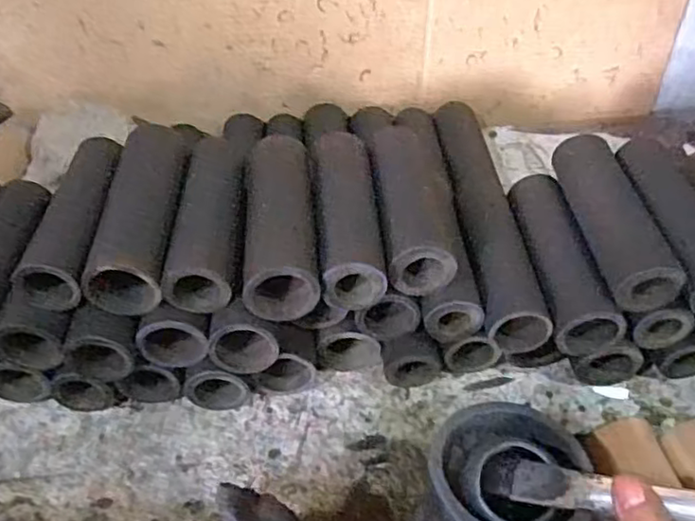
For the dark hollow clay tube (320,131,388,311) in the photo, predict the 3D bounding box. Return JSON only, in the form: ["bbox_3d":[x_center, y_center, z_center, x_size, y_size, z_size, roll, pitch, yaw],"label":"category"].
[{"bbox_3d":[0.005,-0.040,0.556,0.061,0.057,0.180,-2,41,-1],"label":"dark hollow clay tube"}]

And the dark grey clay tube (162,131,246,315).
[{"bbox_3d":[-0.115,-0.037,0.544,0.054,0.045,0.177,-1,41,0],"label":"dark grey clay tube"}]

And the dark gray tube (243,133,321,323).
[{"bbox_3d":[-0.057,-0.036,0.549,0.057,0.051,0.188,-4,41,-3],"label":"dark gray tube"}]

